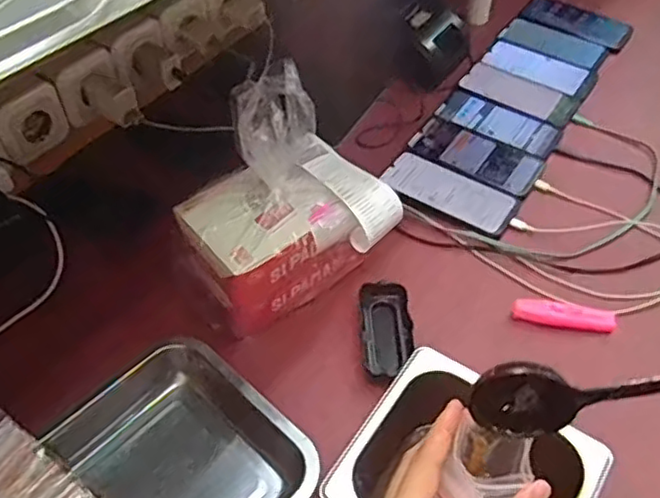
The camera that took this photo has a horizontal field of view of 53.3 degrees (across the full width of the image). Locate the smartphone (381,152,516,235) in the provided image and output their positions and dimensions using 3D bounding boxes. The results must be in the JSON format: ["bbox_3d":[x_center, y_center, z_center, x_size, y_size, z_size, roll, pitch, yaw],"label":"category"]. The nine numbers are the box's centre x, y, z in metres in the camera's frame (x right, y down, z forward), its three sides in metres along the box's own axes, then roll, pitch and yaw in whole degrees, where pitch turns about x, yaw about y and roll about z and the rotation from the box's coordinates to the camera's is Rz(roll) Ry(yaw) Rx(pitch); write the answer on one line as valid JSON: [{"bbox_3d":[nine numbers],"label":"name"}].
[{"bbox_3d":[0.148,-0.073,0.818,0.165,0.006,0.078,25,55,20],"label":"smartphone"}]

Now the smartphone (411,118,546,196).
[{"bbox_3d":[0.192,-0.125,0.860,0.164,0.007,0.078,27,55,21],"label":"smartphone"}]

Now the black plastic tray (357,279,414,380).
[{"bbox_3d":[0.059,0.084,0.679,0.052,0.021,0.113,-3,50,-2],"label":"black plastic tray"}]

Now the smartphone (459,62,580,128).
[{"bbox_3d":[0.277,-0.227,0.958,0.165,0.013,0.082,29,56,23],"label":"smartphone"}]

